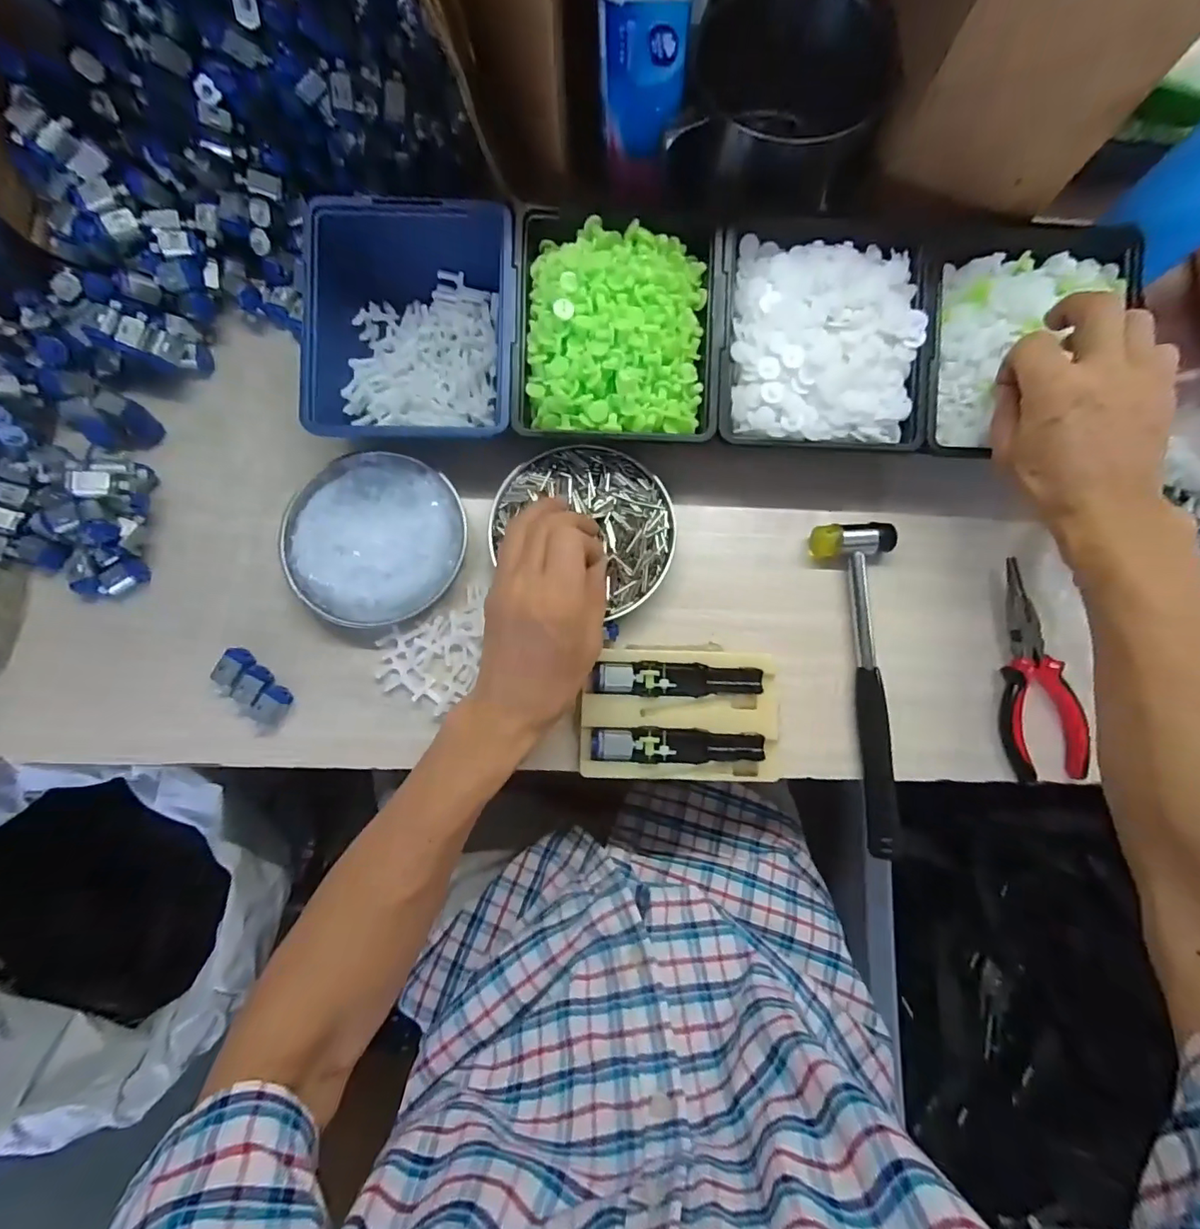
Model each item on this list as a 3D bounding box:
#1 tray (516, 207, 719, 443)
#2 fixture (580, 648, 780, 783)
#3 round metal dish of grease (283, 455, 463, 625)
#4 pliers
[{"bbox_3d":[0.012,-0.202,0.387,0.143,0.057,0.157,2,81,-1],"label":"tray"},{"bbox_3d":[0.057,0.071,0.382,0.136,0.020,0.089,2,81,-1],"label":"fixture"},{"bbox_3d":[-0.167,-0.057,0.401,0.128,0.033,0.126,0,81,-1],"label":"round metal dish of grease"},{"bbox_3d":[0.312,0.040,0.393,0.052,0.014,0.154,-10,82,-3],"label":"pliers"}]

